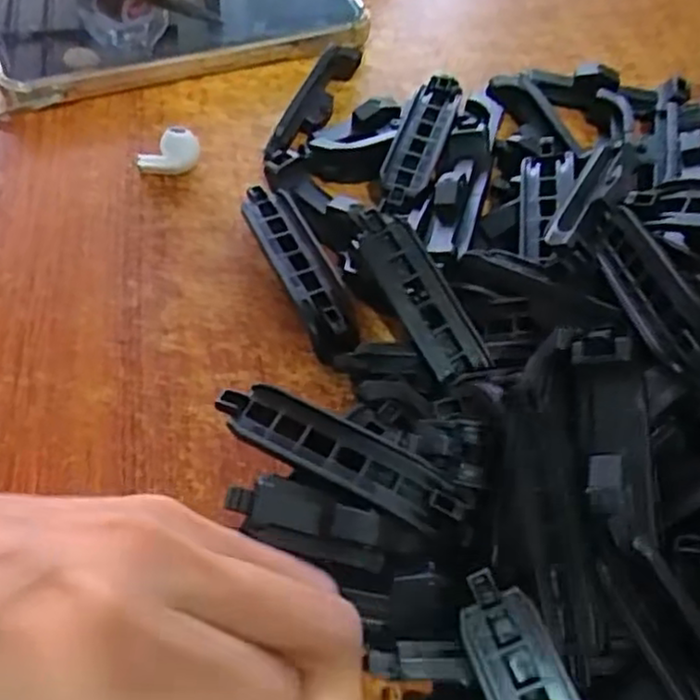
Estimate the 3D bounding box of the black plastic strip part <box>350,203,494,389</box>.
[{"bbox_3d":[0.021,-0.020,0.235,0.018,0.006,0.062,-27,79,-22],"label":"black plastic strip part"}]

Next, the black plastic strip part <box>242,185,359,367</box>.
[{"bbox_3d":[-0.017,-0.027,0.263,0.018,0.016,0.077,-20,59,-18],"label":"black plastic strip part"}]

